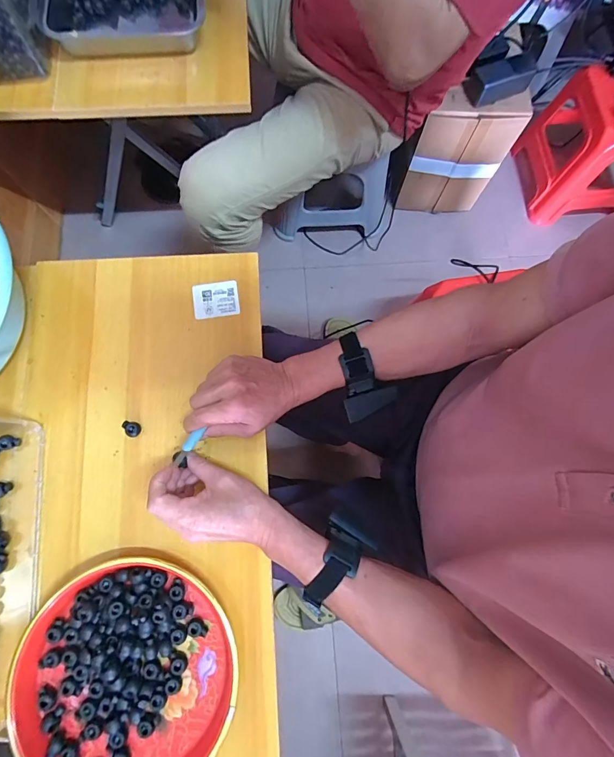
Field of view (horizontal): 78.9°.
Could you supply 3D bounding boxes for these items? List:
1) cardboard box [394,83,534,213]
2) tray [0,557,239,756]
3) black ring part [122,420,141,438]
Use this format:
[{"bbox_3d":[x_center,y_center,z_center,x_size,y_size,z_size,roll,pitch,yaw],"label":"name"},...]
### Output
[{"bbox_3d":[0.379,-0.571,0.963,0.227,0.327,0.104,-2,76,-2],"label":"cardboard box"},{"bbox_3d":[-0.187,0.307,0.384,0.216,0.032,0.215,0,76,-2],"label":"tray"},{"bbox_3d":[-0.214,0.061,0.454,0.023,0.006,0.019,14,76,2],"label":"black ring part"}]

